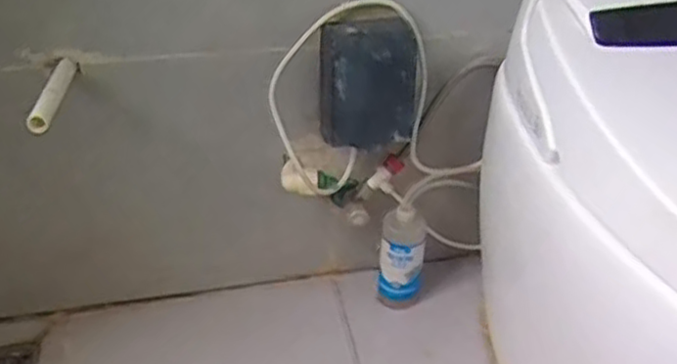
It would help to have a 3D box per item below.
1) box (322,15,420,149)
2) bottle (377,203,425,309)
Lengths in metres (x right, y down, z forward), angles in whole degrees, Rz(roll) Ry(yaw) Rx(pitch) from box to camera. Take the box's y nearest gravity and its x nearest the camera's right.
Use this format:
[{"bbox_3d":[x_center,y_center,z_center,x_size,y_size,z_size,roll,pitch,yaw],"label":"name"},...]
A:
[{"bbox_3d":[0.037,-0.123,0.908,0.119,0.151,0.059,1,36,-2],"label":"box"},{"bbox_3d":[0.094,0.116,1.074,0.066,0.181,0.054,9,37,9],"label":"bottle"}]

